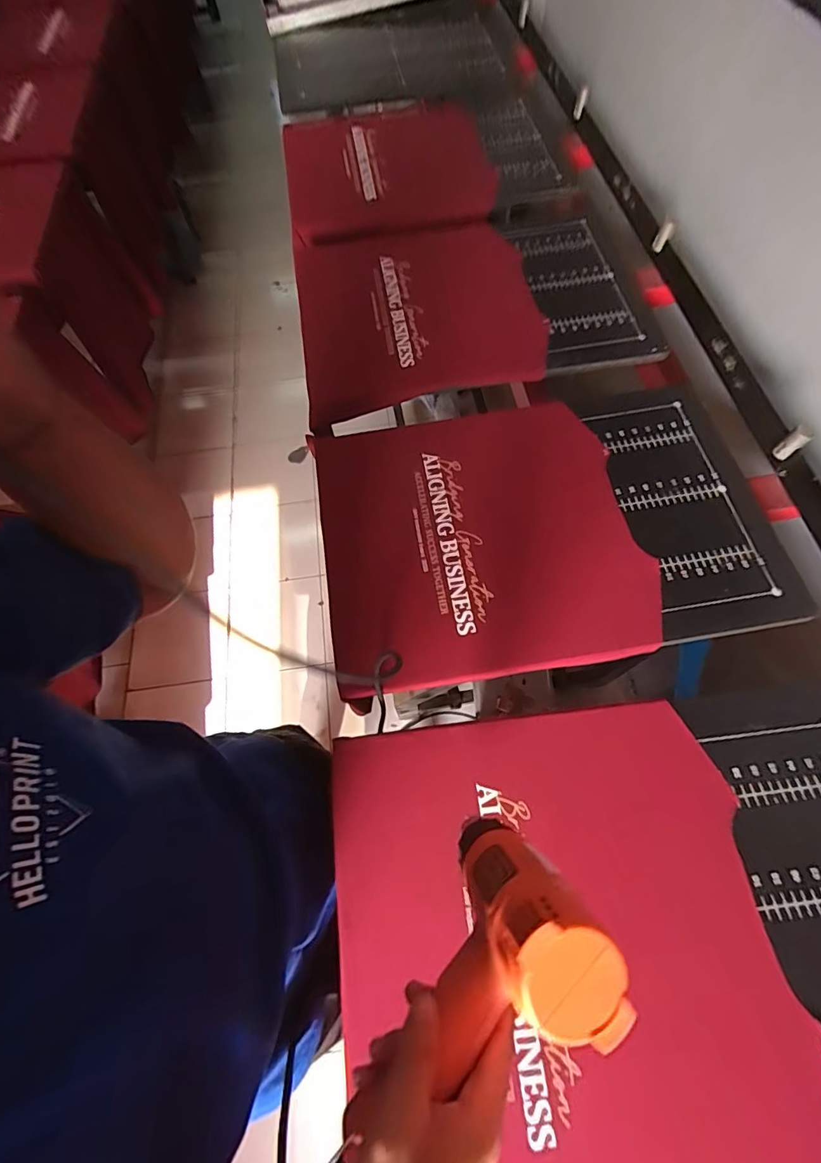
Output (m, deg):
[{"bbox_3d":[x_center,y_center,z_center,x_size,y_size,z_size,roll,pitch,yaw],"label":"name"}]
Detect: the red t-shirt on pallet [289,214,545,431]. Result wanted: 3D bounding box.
[{"bbox_3d":[0.013,-0.505,0.879,0.420,0.042,0.449,-9,66,-1],"label":"red t-shirt on pallet"}]

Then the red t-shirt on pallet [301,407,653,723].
[{"bbox_3d":[0.088,-0.069,0.675,0.422,0.044,0.424,-11,66,-2],"label":"red t-shirt on pallet"}]

